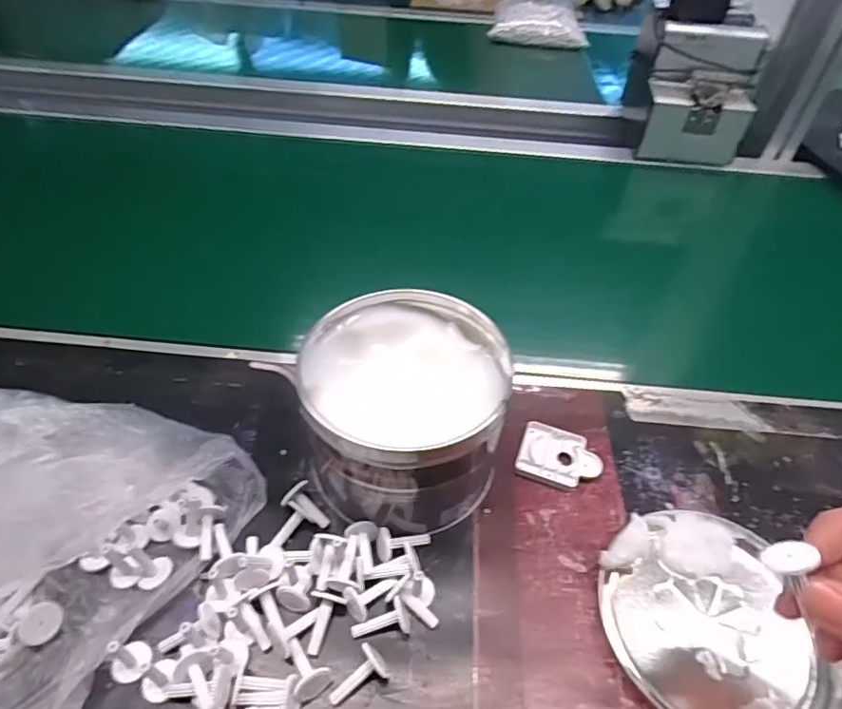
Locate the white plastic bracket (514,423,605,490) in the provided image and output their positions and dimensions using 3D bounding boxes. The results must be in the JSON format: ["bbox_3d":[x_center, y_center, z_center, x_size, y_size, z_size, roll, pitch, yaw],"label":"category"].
[{"bbox_3d":[0.100,0.075,0.397,0.057,0.009,0.043,15,48,11],"label":"white plastic bracket"}]

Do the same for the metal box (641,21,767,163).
[{"bbox_3d":[0.353,-0.320,0.702,0.119,0.154,0.072,7,47,3],"label":"metal box"}]

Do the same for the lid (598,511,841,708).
[{"bbox_3d":[0.167,0.151,0.321,0.113,0.022,0.122,2,47,-2],"label":"lid"}]

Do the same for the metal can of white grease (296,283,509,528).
[{"bbox_3d":[-0.009,0.037,0.363,0.125,0.100,0.127,2,47,-2],"label":"metal can of white grease"}]

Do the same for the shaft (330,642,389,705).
[{"bbox_3d":[-0.034,0.176,0.299,0.033,0.018,0.017,-40,58,-9],"label":"shaft"}]

